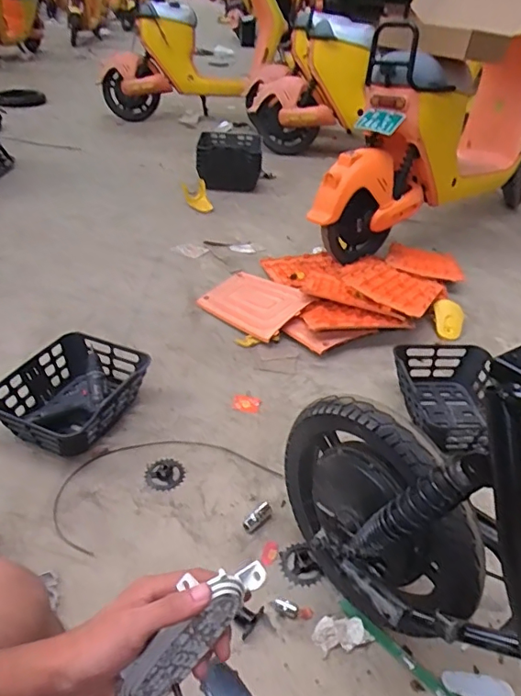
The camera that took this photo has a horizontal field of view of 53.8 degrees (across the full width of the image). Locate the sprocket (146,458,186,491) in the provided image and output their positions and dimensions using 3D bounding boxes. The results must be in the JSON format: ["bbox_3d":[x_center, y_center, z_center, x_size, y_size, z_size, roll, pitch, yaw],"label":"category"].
[{"bbox_3d":[-0.209,0.278,1.130,0.083,0.012,0.076,-1,38,-3],"label":"sprocket"}]

